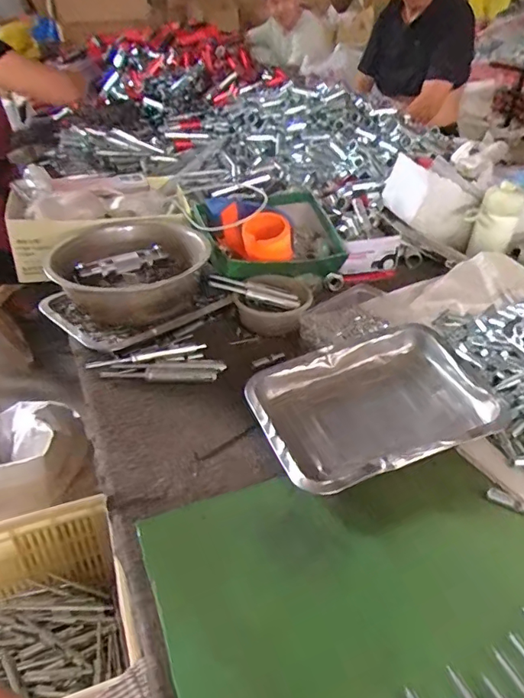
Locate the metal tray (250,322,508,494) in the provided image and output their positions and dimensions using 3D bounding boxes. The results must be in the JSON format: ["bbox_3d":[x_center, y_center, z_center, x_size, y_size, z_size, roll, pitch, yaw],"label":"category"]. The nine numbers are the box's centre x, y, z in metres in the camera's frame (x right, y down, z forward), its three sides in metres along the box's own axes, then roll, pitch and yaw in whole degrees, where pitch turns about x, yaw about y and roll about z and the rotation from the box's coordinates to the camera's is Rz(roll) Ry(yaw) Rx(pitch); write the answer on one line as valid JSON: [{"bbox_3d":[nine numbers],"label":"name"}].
[{"bbox_3d":[0.127,0.062,0.574,0.265,0.051,0.184,-11,38,-17],"label":"metal tray"}]

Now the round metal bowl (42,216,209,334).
[{"bbox_3d":[-0.185,-0.105,0.741,0.205,0.108,0.236,-10,38,-16],"label":"round metal bowl"}]

